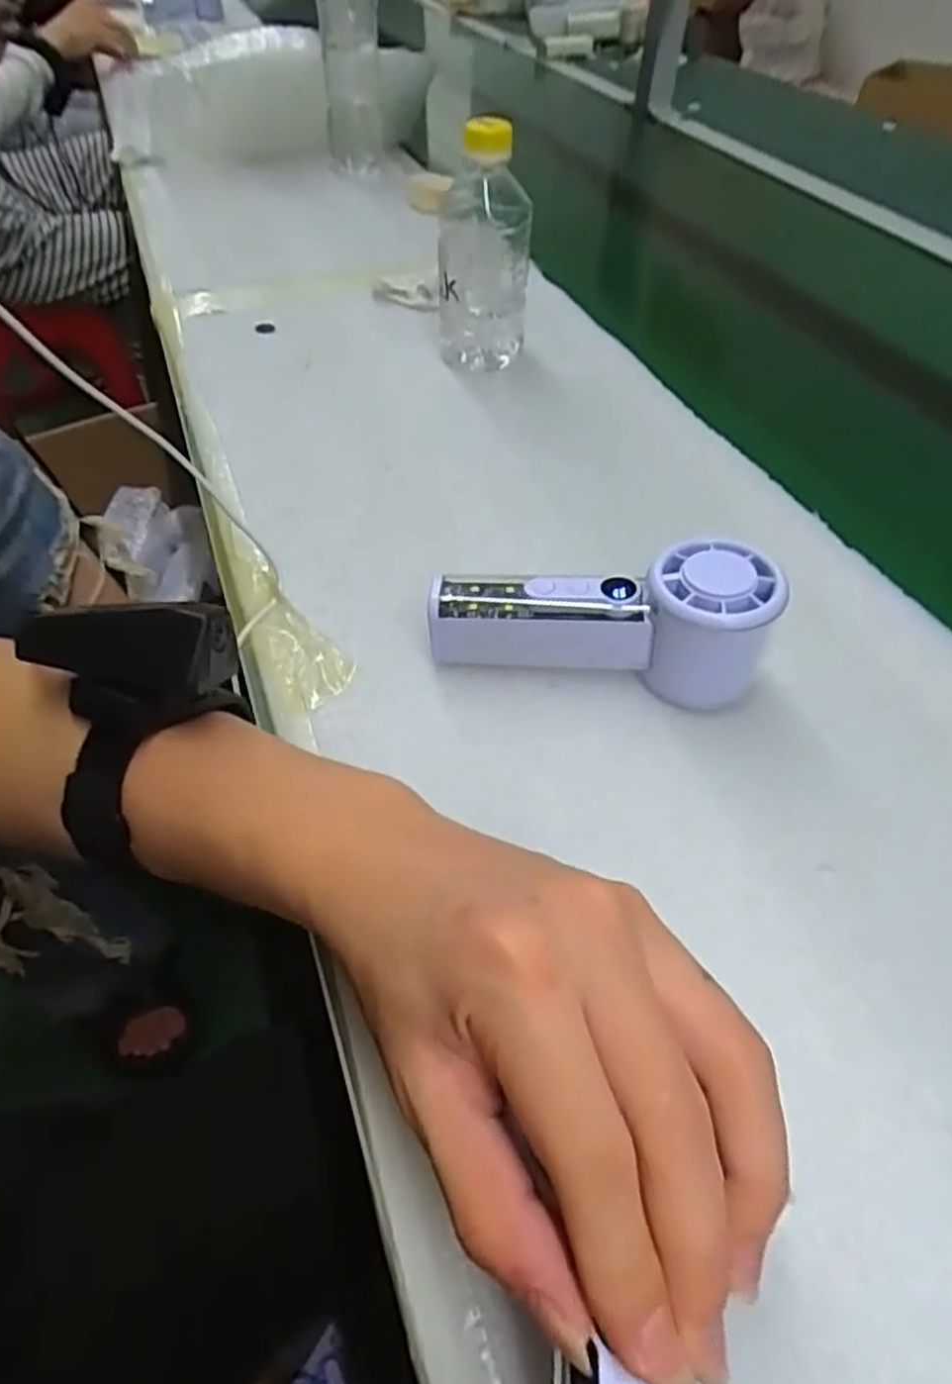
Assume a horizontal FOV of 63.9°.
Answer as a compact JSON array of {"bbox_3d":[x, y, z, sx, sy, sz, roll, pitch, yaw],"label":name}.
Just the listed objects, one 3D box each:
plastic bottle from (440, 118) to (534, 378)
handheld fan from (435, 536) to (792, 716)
[{"bbox_3d":[0.005,-0.304,0.532,0.062,0.154,0.054,2,49,0],"label":"plastic bottle"},{"bbox_3d":[0.054,-0.033,0.348,0.146,0.063,0.042,6,49,3],"label":"handheld fan"}]

